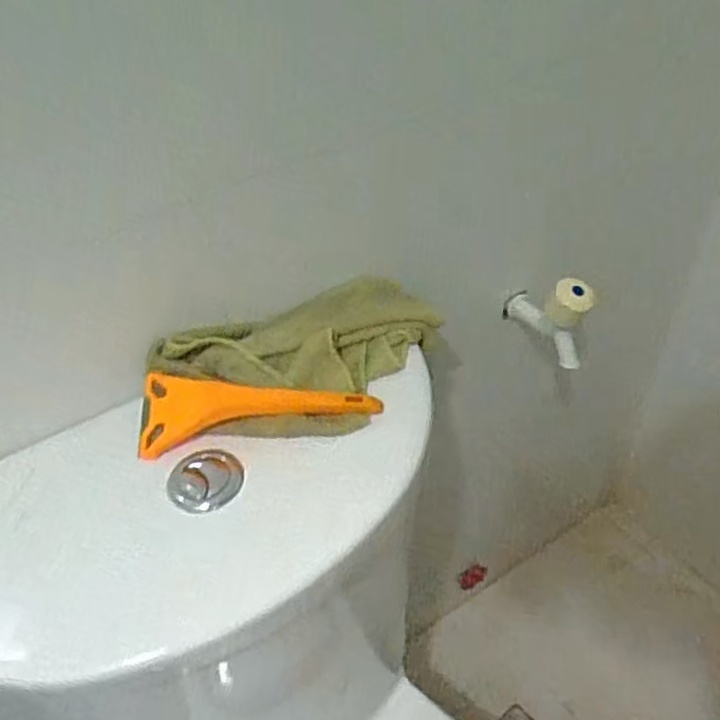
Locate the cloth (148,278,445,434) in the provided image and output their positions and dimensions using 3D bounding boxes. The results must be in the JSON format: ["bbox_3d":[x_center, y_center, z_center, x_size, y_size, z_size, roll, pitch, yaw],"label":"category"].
[{"bbox_3d":[-0.034,-0.003,0.508,0.220,0.048,0.126,-13,44,-11],"label":"cloth"}]

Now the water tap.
[{"bbox_3d":[0.188,-0.052,0.690,0.036,0.082,0.095,-27,48,-24],"label":"water tap"}]

